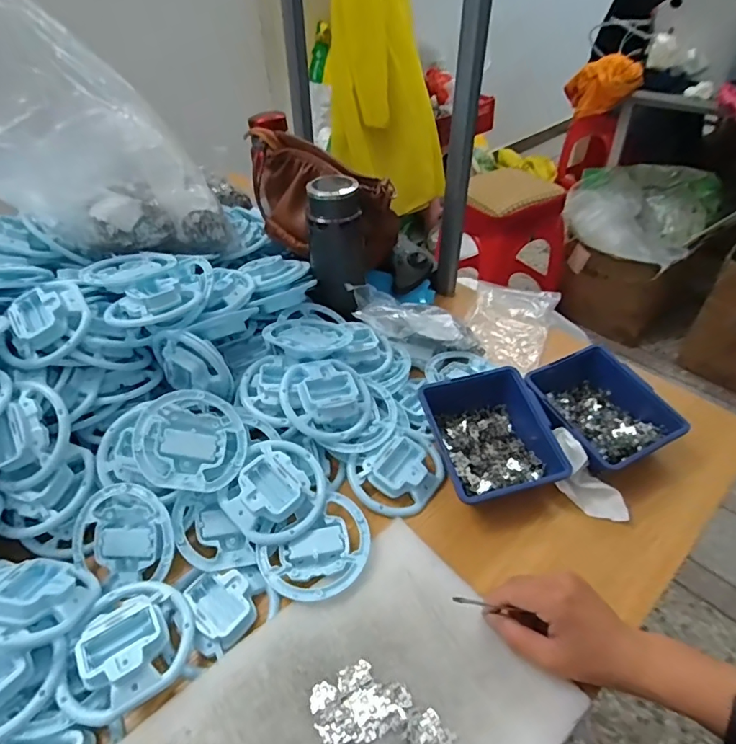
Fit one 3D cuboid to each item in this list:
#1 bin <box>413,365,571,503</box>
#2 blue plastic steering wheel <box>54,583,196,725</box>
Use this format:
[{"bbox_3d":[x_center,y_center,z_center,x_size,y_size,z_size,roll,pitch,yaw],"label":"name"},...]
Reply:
[{"bbox_3d":[0.131,0.068,0.530,0.124,0.064,0.148,-14,44,-12],"label":"bin"},{"bbox_3d":[-0.198,0.220,0.392,0.100,0.028,0.093,-1,43,1],"label":"blue plastic steering wheel"}]

